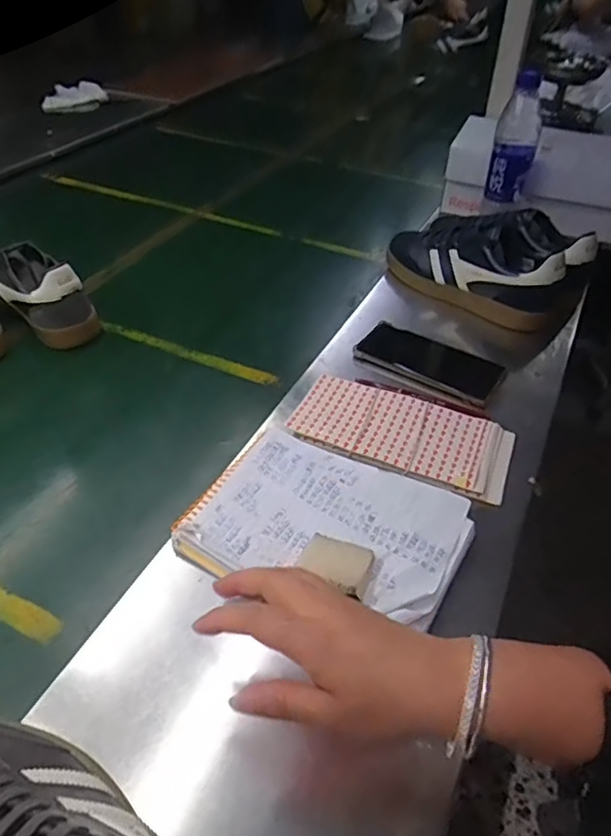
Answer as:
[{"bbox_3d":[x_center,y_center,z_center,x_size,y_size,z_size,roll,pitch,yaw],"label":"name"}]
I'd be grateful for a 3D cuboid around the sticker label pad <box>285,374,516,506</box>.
[{"bbox_3d":[0.096,0.013,0.566,0.208,0.011,0.105,17,41,17],"label":"sticker label pad"}]

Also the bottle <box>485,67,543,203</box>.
[{"bbox_3d":[0.300,-0.394,0.812,0.058,0.160,0.062,14,40,14],"label":"bottle"}]

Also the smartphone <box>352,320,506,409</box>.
[{"bbox_3d":[0.141,-0.066,0.651,0.158,0.021,0.079,29,46,29],"label":"smartphone"}]

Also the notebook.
[{"bbox_3d":[0.019,0.089,0.484,0.217,0.024,0.158,18,41,19],"label":"notebook"}]

